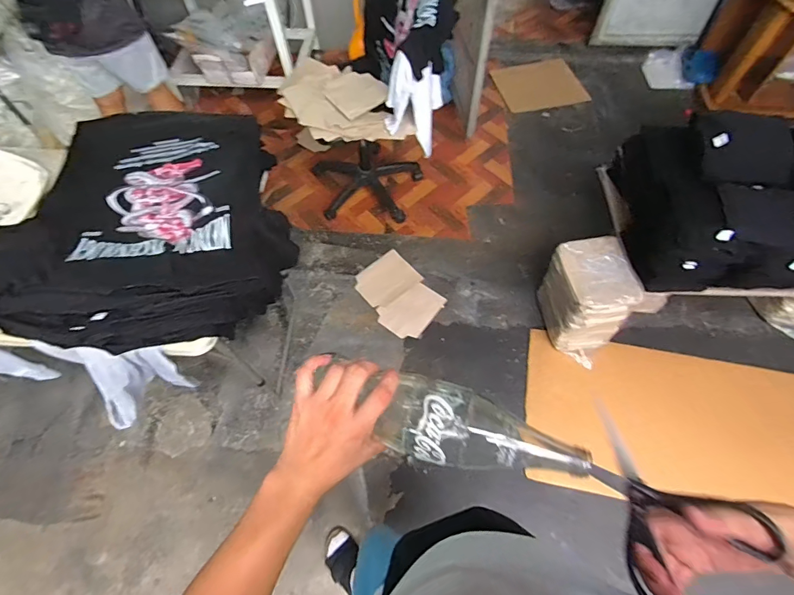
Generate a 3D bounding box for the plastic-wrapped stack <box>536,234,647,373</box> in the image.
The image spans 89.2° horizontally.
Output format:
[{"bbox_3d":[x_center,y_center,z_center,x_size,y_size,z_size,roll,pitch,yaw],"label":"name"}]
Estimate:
[{"bbox_3d":[0.727,0.031,1.572,0.243,0.389,0.344,-11,62,-4],"label":"plastic-wrapped stack"}]

